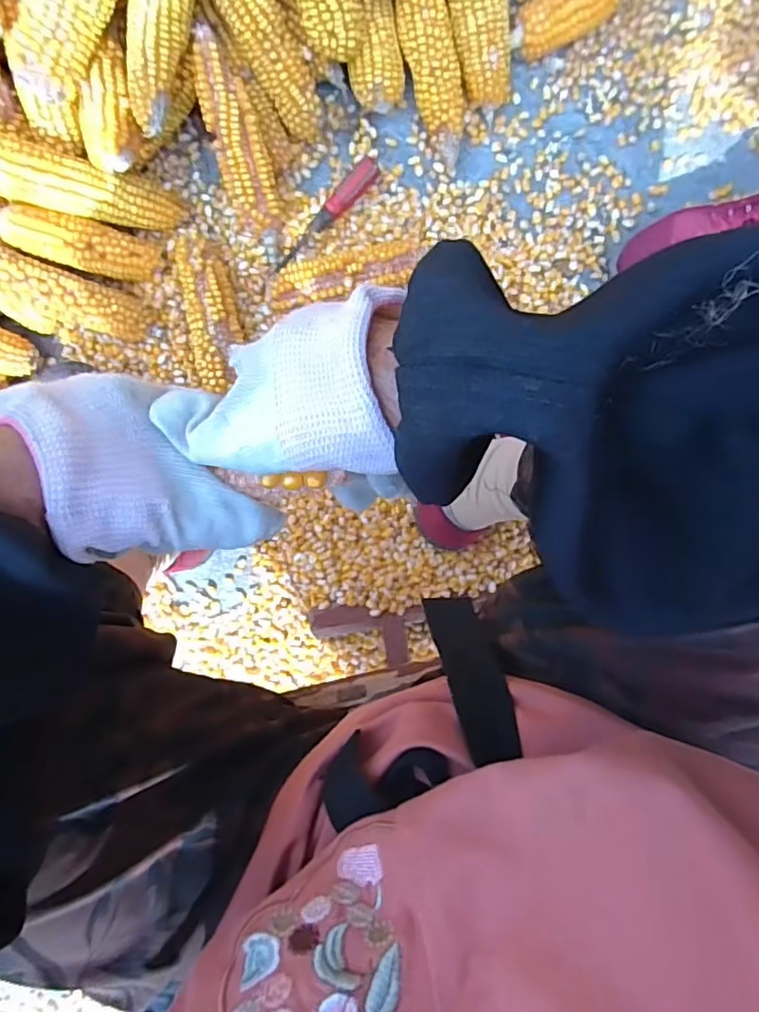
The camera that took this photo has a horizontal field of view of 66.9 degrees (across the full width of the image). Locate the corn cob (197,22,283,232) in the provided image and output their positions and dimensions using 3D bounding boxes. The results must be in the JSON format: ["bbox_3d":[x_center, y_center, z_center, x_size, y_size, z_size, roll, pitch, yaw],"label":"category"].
[{"bbox_3d":[-0.130,-0.333,0.517,0.047,0.042,0.160,-16,116,3],"label":"corn cob"}]

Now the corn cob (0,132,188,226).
[{"bbox_3d":[-0.277,-0.287,0.505,0.173,0.051,0.056,3,99,-29],"label":"corn cob"}]

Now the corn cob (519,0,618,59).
[{"bbox_3d":[0.174,-0.449,0.521,0.103,0.040,0.048,-27,97,4],"label":"corn cob"}]

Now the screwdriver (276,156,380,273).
[{"bbox_3d":[-0.050,-0.279,0.560,0.020,0.024,0.132,43,96,-5],"label":"screwdriver"}]

